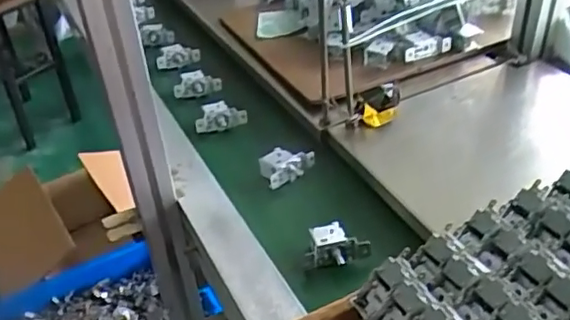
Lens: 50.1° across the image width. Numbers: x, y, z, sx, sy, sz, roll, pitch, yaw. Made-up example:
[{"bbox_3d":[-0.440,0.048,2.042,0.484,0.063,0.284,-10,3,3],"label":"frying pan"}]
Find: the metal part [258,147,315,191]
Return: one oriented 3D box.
[{"bbox_3d":[0.004,0.005,0.703,0.061,0.028,0.034,-20,40,-20],"label":"metal part"}]

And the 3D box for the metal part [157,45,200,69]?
[{"bbox_3d":[-0.165,-0.162,0.952,0.067,0.026,0.030,-2,37,3],"label":"metal part"}]

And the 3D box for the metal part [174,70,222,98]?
[{"bbox_3d":[-0.124,-0.108,0.866,0.066,0.025,0.037,-6,37,-3],"label":"metal part"}]

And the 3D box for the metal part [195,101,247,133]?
[{"bbox_3d":[-0.085,-0.057,0.790,0.066,0.026,0.035,-12,38,-11],"label":"metal part"}]

